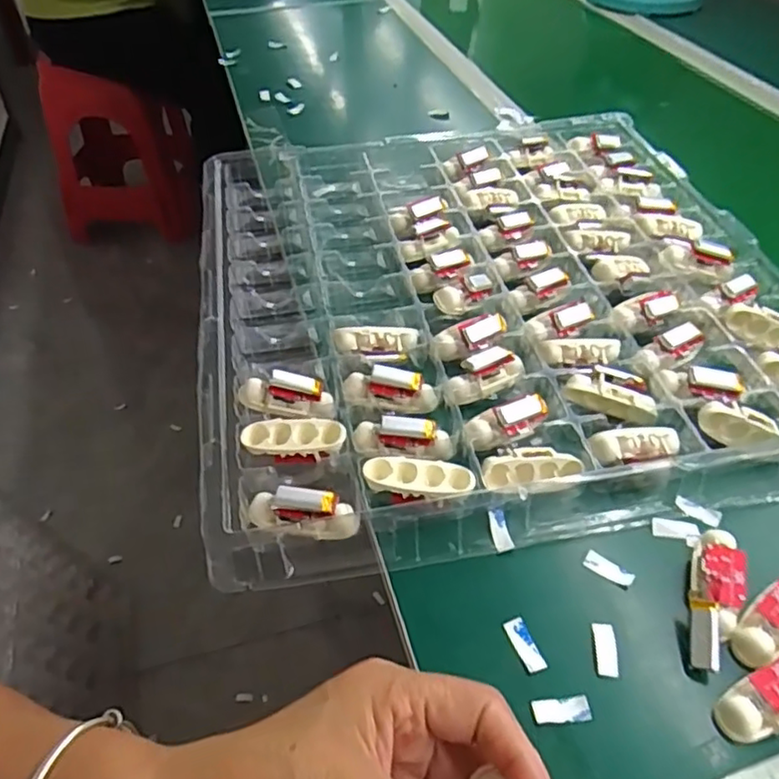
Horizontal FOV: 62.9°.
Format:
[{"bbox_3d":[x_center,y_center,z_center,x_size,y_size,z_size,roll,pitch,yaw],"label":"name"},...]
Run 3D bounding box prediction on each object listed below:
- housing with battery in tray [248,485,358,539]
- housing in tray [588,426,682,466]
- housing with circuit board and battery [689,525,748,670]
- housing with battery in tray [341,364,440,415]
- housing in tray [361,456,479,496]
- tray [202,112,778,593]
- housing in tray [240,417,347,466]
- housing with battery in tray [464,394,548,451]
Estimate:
[{"bbox_3d":[-0.053,0.071,0.372,0.066,0.025,0.022,5,46,5],"label":"housing with battery in tray"},{"bbox_3d":[0.155,0.034,0.396,0.060,0.015,0.021,-4,86,-17],"label":"housing in tray"},{"bbox_3d":[0.175,0.110,0.341,0.026,0.020,0.081,16,48,14],"label":"housing with circuit board and battery"},{"bbox_3d":[-0.001,-0.001,0.438,0.063,0.021,0.023,6,46,5],"label":"housing with battery in tray"},{"bbox_3d":[0.018,0.055,0.384,0.064,0.018,0.025,6,46,5],"label":"housing in tray"},{"bbox_3d":[0.080,-0.106,0.526,0.460,0.044,0.488,-7,47,-8],"label":"tray"},{"bbox_3d":[-0.060,0.034,0.407,0.065,0.020,0.026,3,46,2],"label":"housing in tray"},{"bbox_3d":[0.076,0.022,0.415,0.061,0.024,0.024,-12,47,-12],"label":"housing with battery in tray"}]

